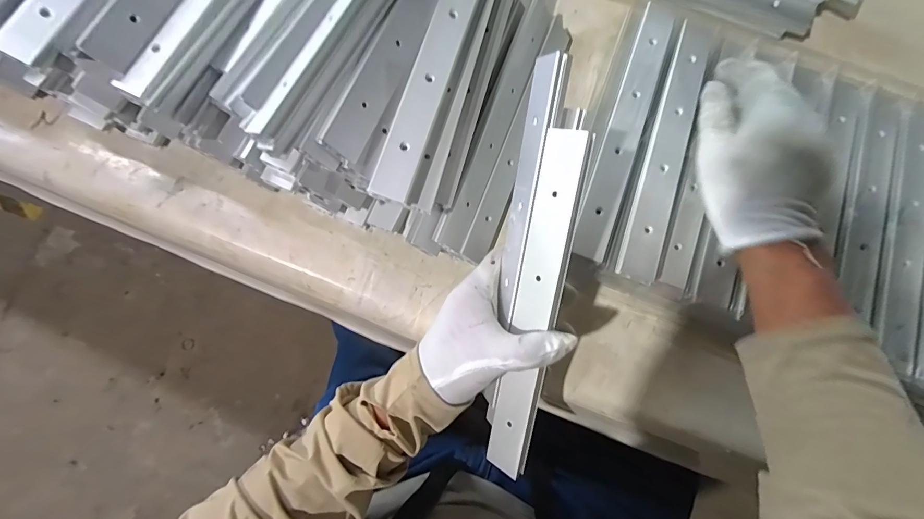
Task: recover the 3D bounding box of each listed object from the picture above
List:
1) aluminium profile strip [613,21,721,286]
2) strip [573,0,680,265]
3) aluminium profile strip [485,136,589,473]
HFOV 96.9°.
[{"bbox_3d":[0.186,-0.105,0.363,0.035,0.009,0.263,20,78,3],"label":"aluminium profile strip"},{"bbox_3d":[0.150,-0.122,0.372,0.031,0.006,0.262,20,78,3],"label":"strip"},{"bbox_3d":[0.052,0.040,0.300,0.031,0.009,0.258,17,105,31],"label":"aluminium profile strip"}]

